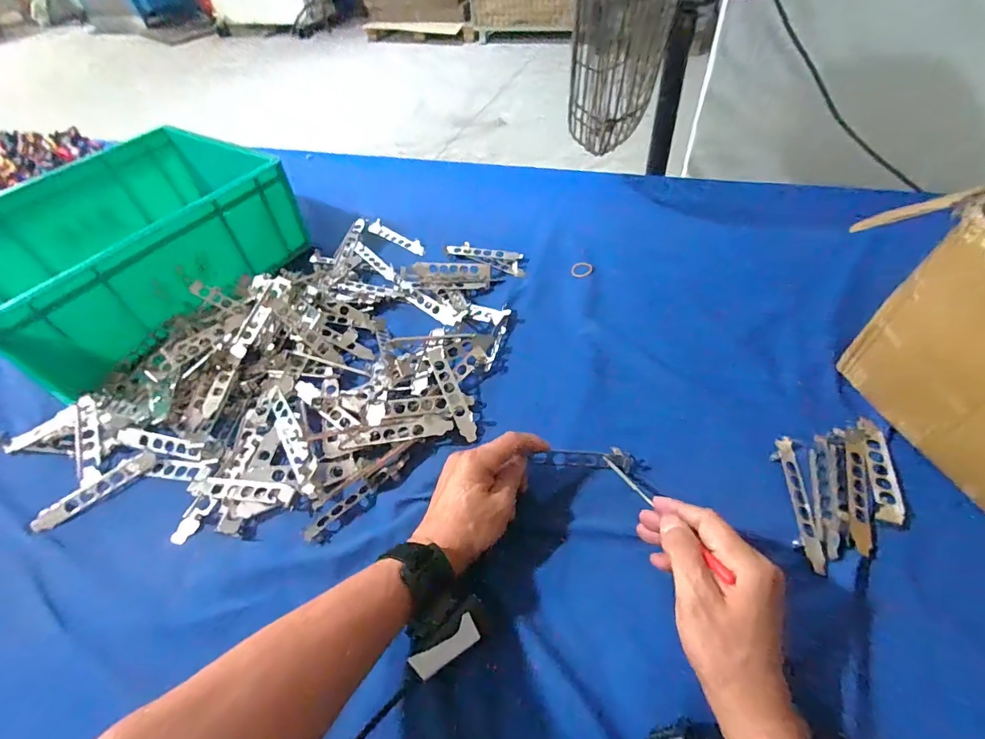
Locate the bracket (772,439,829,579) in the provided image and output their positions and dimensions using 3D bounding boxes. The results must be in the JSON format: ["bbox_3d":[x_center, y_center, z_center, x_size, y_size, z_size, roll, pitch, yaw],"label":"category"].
[{"bbox_3d":[0.273,0.116,0.400,0.021,0.010,0.123,5,51,8],"label":"bracket"}]

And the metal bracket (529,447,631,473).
[{"bbox_3d":[0.088,0.088,0.440,0.103,0.011,0.020,3,50,-9],"label":"metal bracket"}]

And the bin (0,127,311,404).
[{"bbox_3d":[-0.529,-0.185,0.648,0.331,0.124,0.392,24,56,22],"label":"bin"}]

